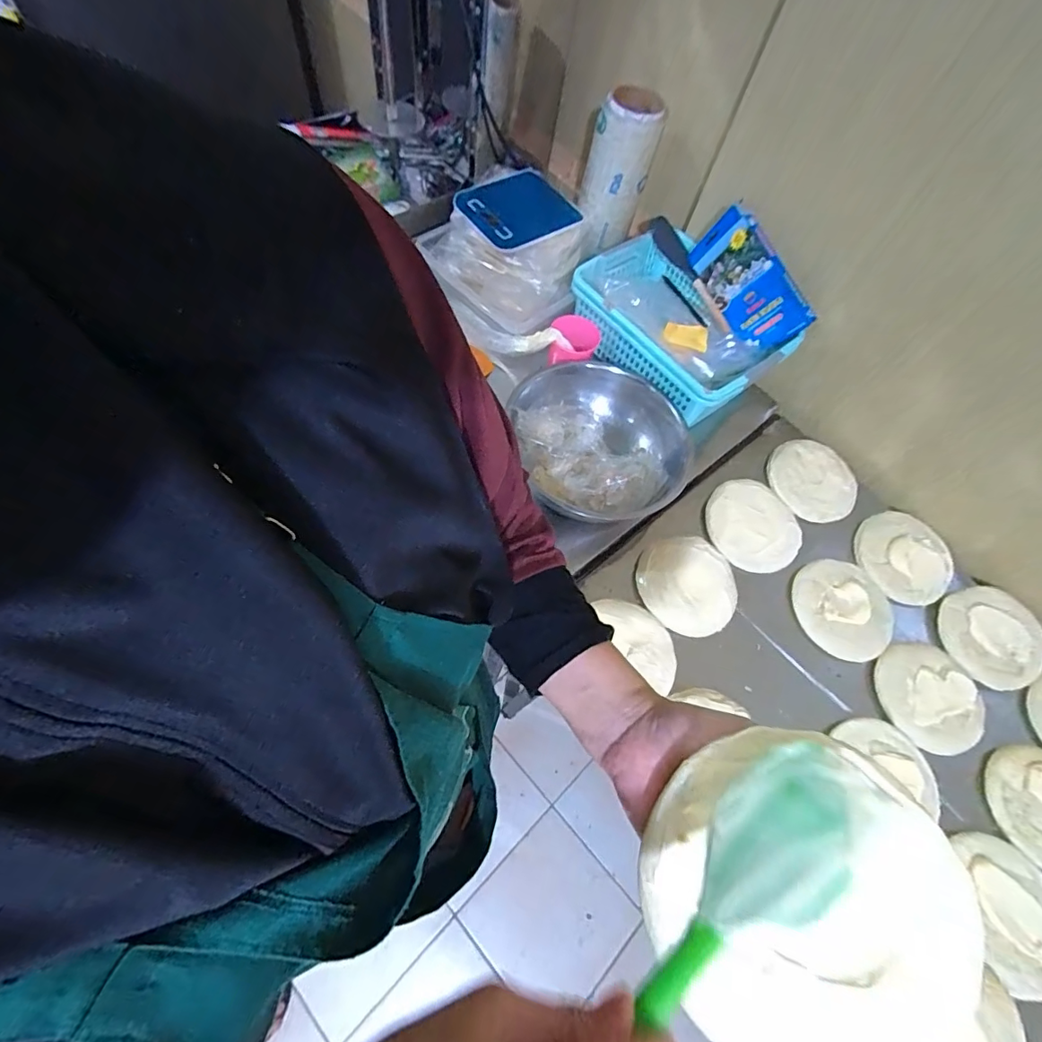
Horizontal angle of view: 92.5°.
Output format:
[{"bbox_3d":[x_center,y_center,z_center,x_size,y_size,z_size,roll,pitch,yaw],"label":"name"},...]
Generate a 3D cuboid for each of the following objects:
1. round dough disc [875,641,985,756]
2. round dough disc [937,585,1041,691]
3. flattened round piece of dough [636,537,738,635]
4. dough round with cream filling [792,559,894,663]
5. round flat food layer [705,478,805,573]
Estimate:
[{"bbox_3d":[0.548,0.234,0.670,0.130,0.014,0.134,3,62,-5],"label":"round dough disc"},{"bbox_3d":[0.685,0.165,0.727,0.136,0.011,0.134,-3,71,9],"label":"round dough disc"},{"bbox_3d":[0.237,0.090,0.710,0.140,0.030,0.138,3,62,-5],"label":"flattened round piece of dough"},{"bbox_3d":[0.468,0.124,0.724,0.141,0.018,0.140,3,62,-5],"label":"dough round with cream filling"},{"bbox_3d":[0.352,0.005,0.761,0.138,0.024,0.144,2,59,-3],"label":"round flat food layer"}]

